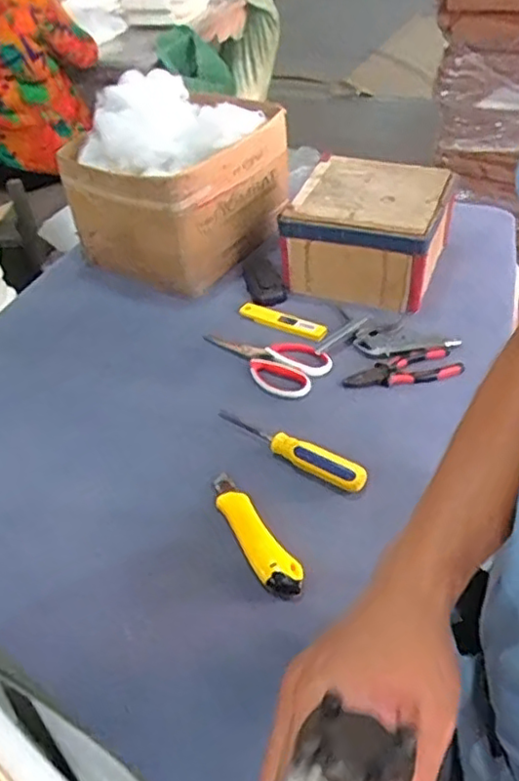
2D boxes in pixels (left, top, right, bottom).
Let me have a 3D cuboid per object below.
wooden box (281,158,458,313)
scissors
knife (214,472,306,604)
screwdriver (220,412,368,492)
[{"bbox_3d":[0.167,-0.244,0.980,0.209,0.123,0.211,15,45,21],"label":"wooden box"},{"bbox_3d":[0.009,-0.050,0.882,0.095,0.017,0.182,-35,49,-30],"label":"scissors"},{"bbox_3d":[-0.008,0.141,0.665,0.036,0.020,0.170,-22,44,-19],"label":"knife"},{"bbox_3d":[0.032,0.064,0.736,0.194,0.030,0.026,24,48,29],"label":"screwdriver"}]

